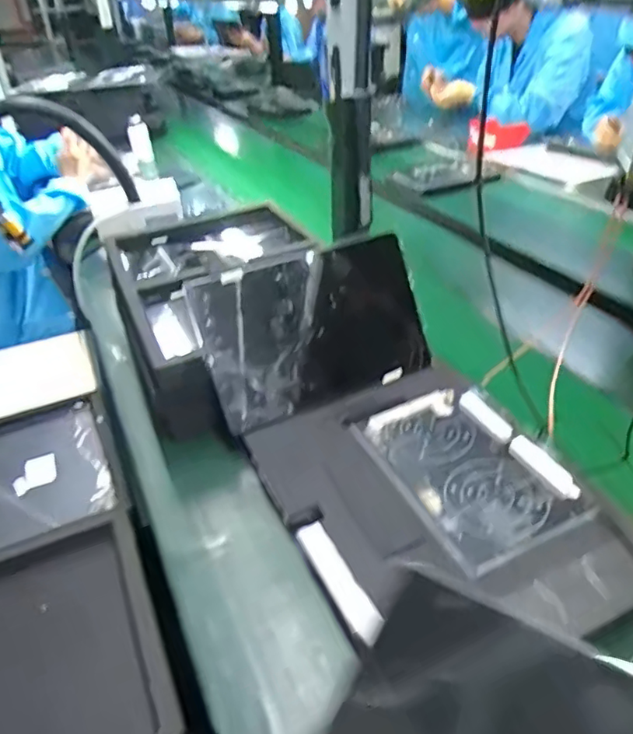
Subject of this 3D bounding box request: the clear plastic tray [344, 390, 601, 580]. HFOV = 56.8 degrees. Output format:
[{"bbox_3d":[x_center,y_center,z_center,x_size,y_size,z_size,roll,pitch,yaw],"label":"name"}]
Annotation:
[{"bbox_3d":[0.140,0.091,0.565,0.141,0.013,0.208,-16,36,-18],"label":"clear plastic tray"}]

